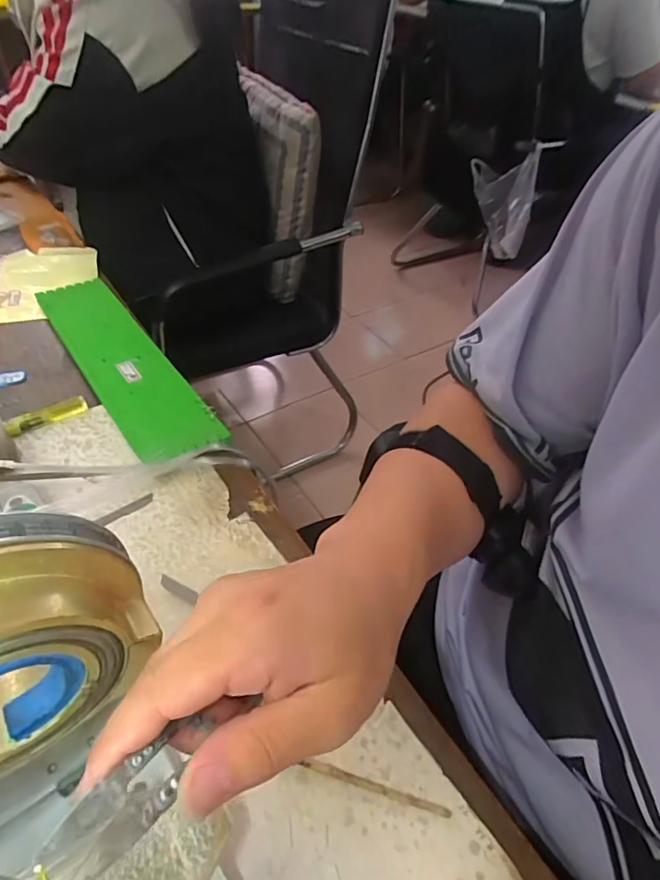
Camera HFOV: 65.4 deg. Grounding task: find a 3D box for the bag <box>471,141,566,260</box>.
[{"bbox_3d":[0.523,-0.734,1.585,0.215,0.329,0.203,16,46,11],"label":"bag"}]

